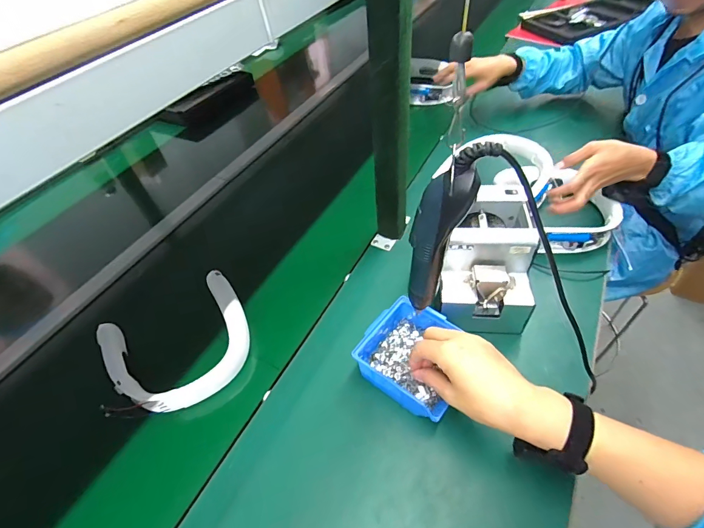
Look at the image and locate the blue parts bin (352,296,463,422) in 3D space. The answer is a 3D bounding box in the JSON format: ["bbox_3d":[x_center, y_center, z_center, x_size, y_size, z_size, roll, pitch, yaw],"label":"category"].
[{"bbox_3d":[0.086,0.125,0.510,0.139,0.056,0.128,30,57,26],"label":"blue parts bin"}]

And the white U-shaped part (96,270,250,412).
[{"bbox_3d":[-0.263,0.122,0.569,0.204,0.046,0.182,-27,52,-18],"label":"white U-shaped part"}]

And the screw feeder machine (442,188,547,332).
[{"bbox_3d":[0.202,0.000,0.567,0.126,0.156,0.182,-1,49,4],"label":"screw feeder machine"}]

